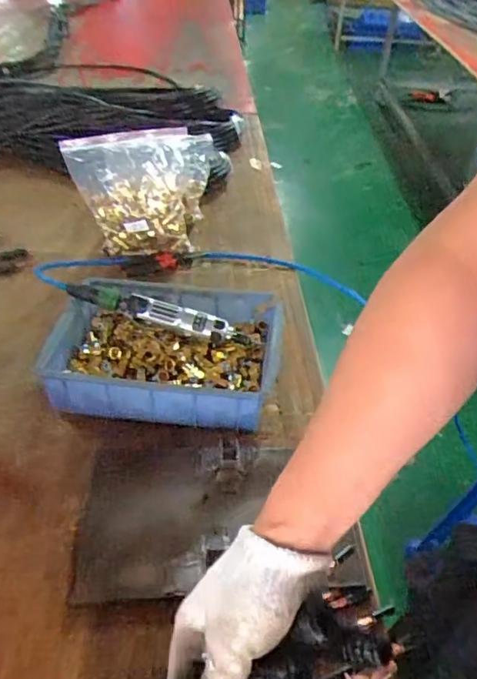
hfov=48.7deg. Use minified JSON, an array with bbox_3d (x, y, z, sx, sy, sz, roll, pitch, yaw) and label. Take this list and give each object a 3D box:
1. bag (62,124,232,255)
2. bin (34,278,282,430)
[{"bbox_3d":[-0.151,-0.262,0.942,0.267,0.220,0.114,-27,51,-29],"label":"bag"},{"bbox_3d":[-0.103,0.009,0.743,0.305,0.079,0.231,8,43,5],"label":"bin"}]

